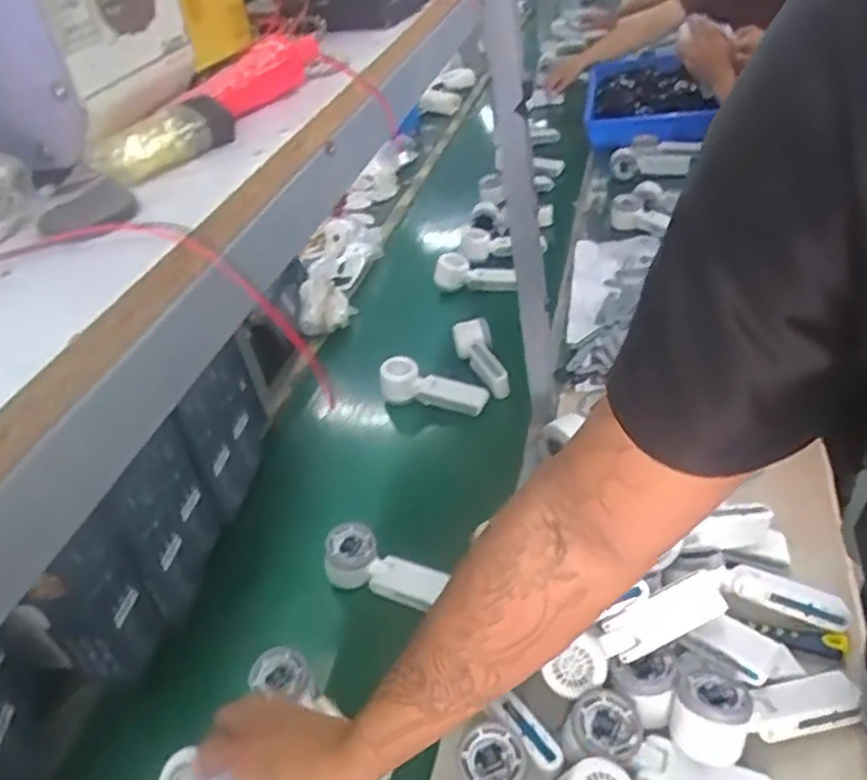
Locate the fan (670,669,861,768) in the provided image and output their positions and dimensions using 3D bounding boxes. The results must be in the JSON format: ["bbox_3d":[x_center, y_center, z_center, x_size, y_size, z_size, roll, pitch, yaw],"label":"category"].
[{"bbox_3d":[0.273,0.257,0.610,0.160,0.046,0.066,-16,38,-7],"label":"fan"}]

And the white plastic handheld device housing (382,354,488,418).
[{"bbox_3d":[-0.001,-0.006,1.080,0.164,0.053,0.049,16,37,8],"label":"white plastic handheld device housing"}]

